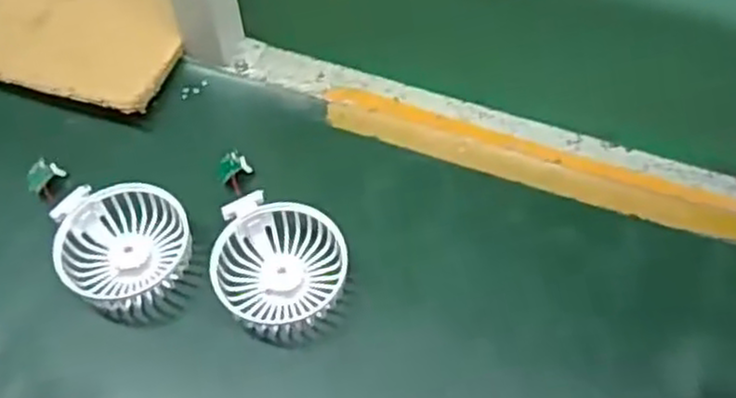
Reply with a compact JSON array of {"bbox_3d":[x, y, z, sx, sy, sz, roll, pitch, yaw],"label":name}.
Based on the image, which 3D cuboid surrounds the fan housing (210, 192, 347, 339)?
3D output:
[{"bbox_3d":[-0.061,0.041,0.513,0.087,0.025,0.093,-1,58,2],"label":"fan housing"}]

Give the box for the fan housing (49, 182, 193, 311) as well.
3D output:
[{"bbox_3d":[-0.171,0.031,0.524,0.087,0.028,0.088,-1,58,2],"label":"fan housing"}]

